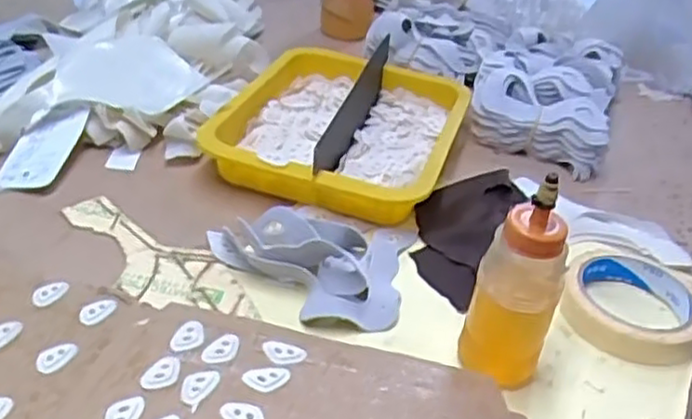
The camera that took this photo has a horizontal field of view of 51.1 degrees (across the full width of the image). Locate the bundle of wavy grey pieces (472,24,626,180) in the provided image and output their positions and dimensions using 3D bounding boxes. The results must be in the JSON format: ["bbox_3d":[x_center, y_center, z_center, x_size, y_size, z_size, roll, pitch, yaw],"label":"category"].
[{"bbox_3d":[0.222,-0.133,0.799,0.139,0.062,0.252,17,35,14],"label":"bundle of wavy grey pieces"}]

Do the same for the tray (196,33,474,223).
[{"bbox_3d":[-0.003,-0.080,0.683,0.206,0.046,0.269,13,34,7],"label":"tray"}]

